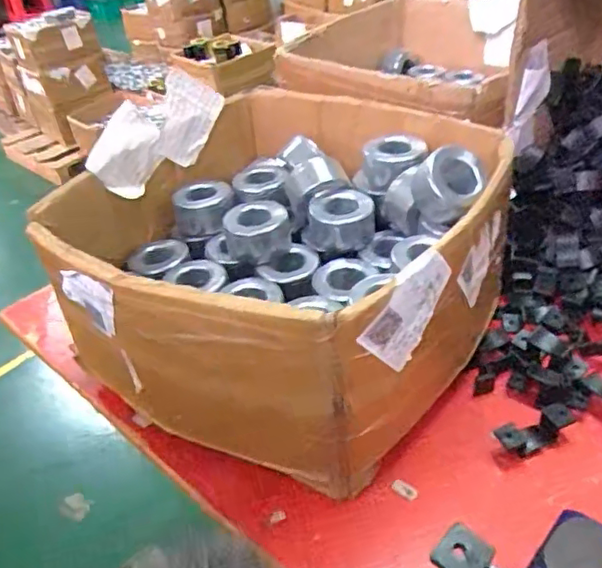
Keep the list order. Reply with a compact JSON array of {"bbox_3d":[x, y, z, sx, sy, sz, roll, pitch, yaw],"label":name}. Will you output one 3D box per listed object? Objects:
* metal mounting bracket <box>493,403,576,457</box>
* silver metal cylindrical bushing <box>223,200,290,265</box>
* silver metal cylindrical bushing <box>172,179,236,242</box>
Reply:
[{"bbox_3d":[0.183,0.118,0.461,0.064,0.025,0.019,-20,39,-16],"label":"metal mounting bracket"},{"bbox_3d":[-0.042,-0.051,0.574,0.058,0.041,0.054,-5,38,4],"label":"silver metal cylindrical bushing"},{"bbox_3d":[-0.102,-0.079,0.623,0.063,0.039,0.059,-5,38,4],"label":"silver metal cylindrical bushing"}]

